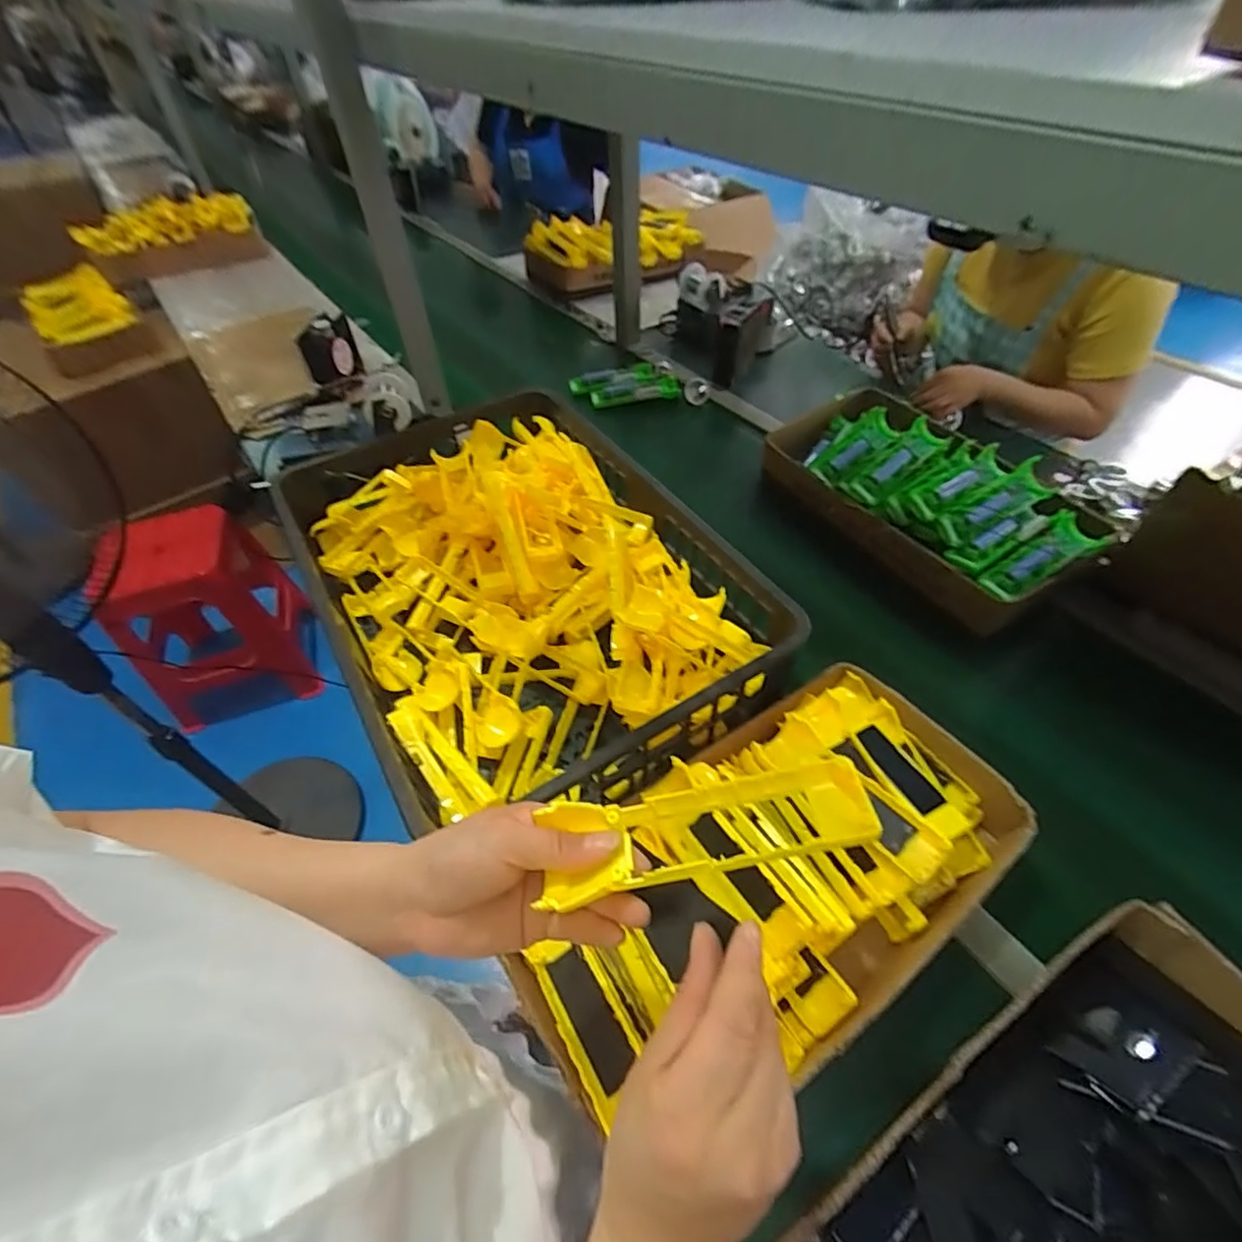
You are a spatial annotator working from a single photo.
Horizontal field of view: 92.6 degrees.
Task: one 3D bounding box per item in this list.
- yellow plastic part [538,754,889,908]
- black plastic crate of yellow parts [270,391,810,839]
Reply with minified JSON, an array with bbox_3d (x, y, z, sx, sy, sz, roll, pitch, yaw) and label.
[{"bbox_3d":[0.040,0.102,0.293,0.159,0.022,0.047,-14,50,4],"label":"yellow plastic part"},{"bbox_3d":[-0.134,-0.063,0.725,0.411,0.122,0.601,-24,53,-17],"label":"black plastic crate of yellow parts"}]

